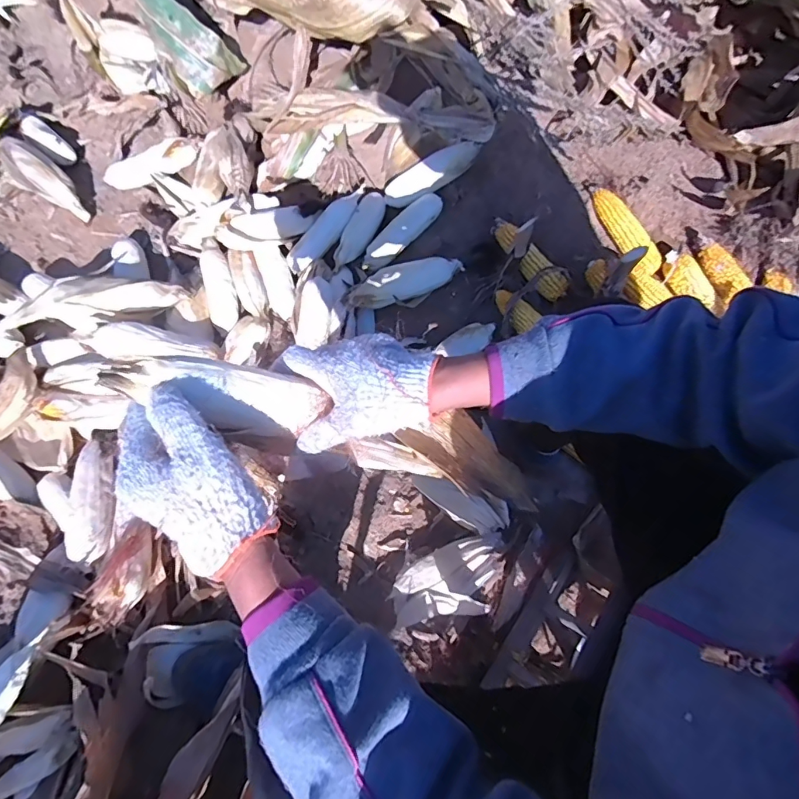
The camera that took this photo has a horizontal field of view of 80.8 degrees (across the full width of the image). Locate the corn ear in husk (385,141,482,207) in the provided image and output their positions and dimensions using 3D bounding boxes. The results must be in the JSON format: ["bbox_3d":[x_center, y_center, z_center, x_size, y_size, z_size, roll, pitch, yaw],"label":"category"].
[{"bbox_3d":[0.065,-0.429,0.902,0.208,0.058,0.064,-12,63,39],"label":"corn ear in husk"}]

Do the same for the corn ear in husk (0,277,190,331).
[{"bbox_3d":[-0.524,-0.174,0.812,0.291,0.056,0.083,-6,70,-5],"label":"corn ear in husk"}]

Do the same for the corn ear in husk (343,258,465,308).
[{"bbox_3d":[0.014,-0.214,0.878,0.228,0.056,0.060,-19,72,-9],"label":"corn ear in husk"}]

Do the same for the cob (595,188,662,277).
[{"bbox_3d":[0.418,-0.312,0.857,0.051,0.041,0.178,-31,74,-13],"label":"cob"}]

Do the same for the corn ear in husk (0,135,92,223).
[{"bbox_3d":[-0.710,-0.442,0.938,0.217,0.059,0.077,41,73,-2],"label":"corn ear in husk"}]

